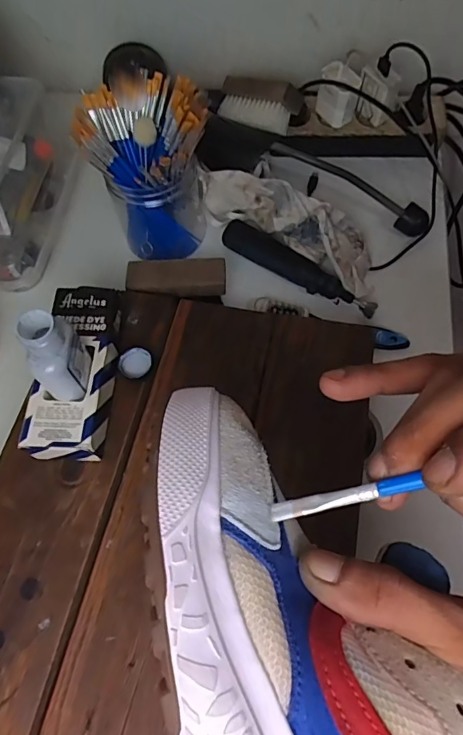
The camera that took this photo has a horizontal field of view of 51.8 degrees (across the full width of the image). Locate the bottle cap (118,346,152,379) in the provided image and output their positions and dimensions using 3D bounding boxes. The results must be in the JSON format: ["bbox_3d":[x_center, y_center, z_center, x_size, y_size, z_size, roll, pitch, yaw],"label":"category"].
[{"bbox_3d":[-0.082,-0.004,0.406,0.028,0.010,0.025,-31,68,-12],"label":"bottle cap"}]

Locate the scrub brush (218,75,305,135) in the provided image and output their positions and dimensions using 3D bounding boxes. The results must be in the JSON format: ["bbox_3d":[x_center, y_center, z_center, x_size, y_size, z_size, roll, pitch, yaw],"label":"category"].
[{"bbox_3d":[0.024,-0.291,0.525,0.105,0.042,0.035,28,68,30],"label":"scrub brush"}]

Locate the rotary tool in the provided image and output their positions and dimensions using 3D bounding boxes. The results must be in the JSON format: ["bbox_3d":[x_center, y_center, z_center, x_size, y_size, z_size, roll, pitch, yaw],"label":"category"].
[{"bbox_3d":[0.066,-0.102,0.485,0.177,0.023,0.029,34,71,16],"label":"rotary tool"}]

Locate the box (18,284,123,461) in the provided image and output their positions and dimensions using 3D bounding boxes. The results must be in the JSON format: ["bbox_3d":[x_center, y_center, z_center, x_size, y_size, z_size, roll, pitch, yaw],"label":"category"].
[{"bbox_3d":[-0.124,0.004,0.389,0.057,0.035,0.145,1,65,2],"label":"box"}]

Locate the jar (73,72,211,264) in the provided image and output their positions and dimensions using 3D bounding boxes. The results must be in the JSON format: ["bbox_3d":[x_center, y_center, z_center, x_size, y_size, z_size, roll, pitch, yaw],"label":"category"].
[{"bbox_3d":[-0.077,-0.190,0.465,0.114,0.138,0.102,-13,65,-4],"label":"jar"}]

